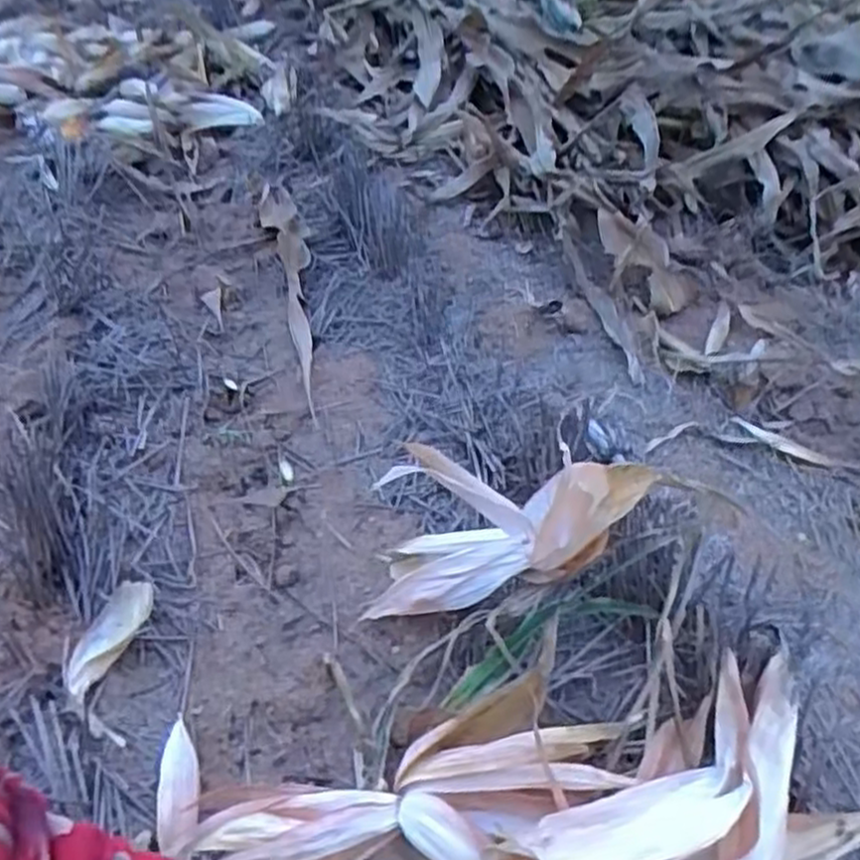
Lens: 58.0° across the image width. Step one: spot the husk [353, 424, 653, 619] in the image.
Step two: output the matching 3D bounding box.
[{"bbox_3d":[0.051,0.105,0.840,0.220,0.356,0.103,42,40,-17],"label":"husk"}]

